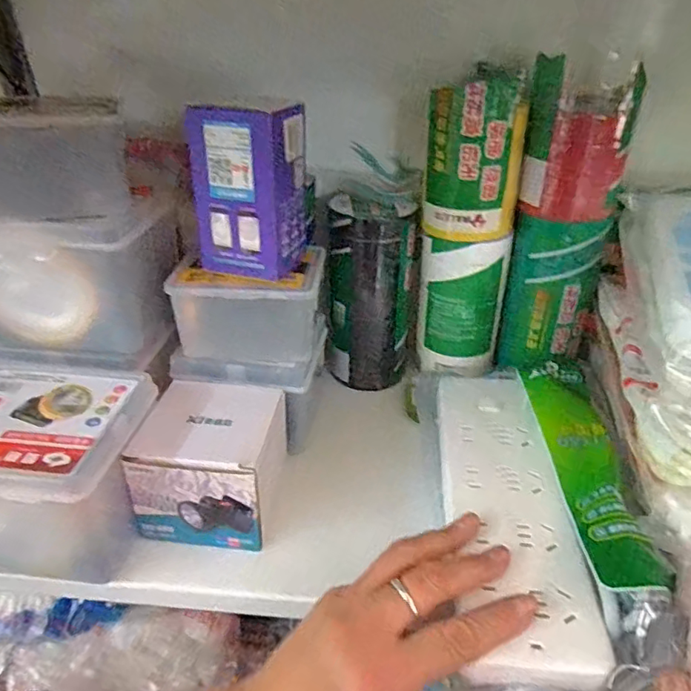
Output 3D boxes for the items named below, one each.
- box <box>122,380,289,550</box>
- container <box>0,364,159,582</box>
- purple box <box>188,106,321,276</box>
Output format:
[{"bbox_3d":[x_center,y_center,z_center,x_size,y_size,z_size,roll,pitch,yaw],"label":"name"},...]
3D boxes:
[{"bbox_3d":[-0.083,0.075,0.350,0.084,0.071,0.085,2,35,5],"label":"box"},{"bbox_3d":[-0.184,0.076,0.326,0.118,0.086,0.105,3,35,7],"label":"container"},{"bbox_3d":[-0.058,-0.104,0.347,0.057,0.098,0.062,12,37,18],"label":"purple box"}]

